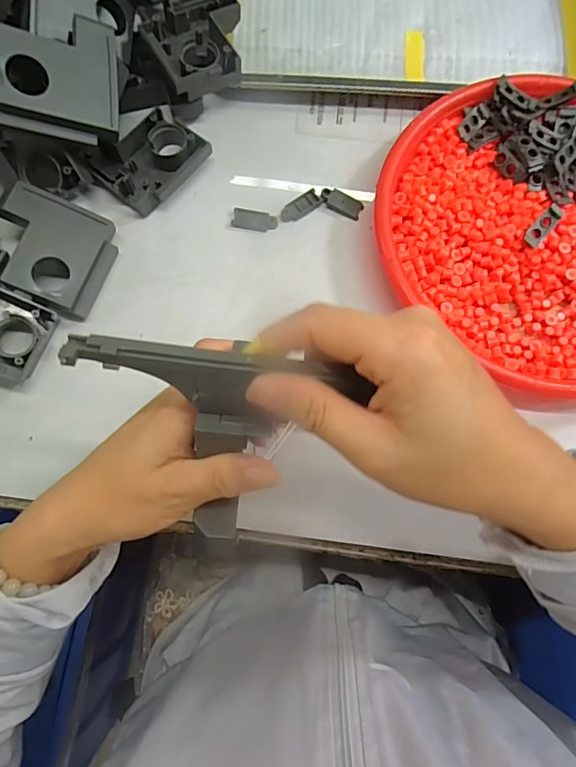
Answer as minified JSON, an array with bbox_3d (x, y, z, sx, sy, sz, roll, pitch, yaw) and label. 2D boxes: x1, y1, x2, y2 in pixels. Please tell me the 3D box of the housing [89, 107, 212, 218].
[{"bbox_3d":[-0.107,-0.174,0.352,0.056,0.020,0.077,39,80,7],"label":"housing"}]

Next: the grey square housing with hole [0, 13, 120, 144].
[{"bbox_3d":[-0.151,-0.210,0.296,0.073,0.012,0.071,0,95,-28],"label":"grey square housing with hole"}]

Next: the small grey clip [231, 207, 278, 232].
[{"bbox_3d":[-0.026,-0.130,0.352,0.036,0.004,0.017,12,78,2],"label":"small grey clip"}]

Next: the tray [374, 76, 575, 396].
[{"bbox_3d":[0.193,-0.119,0.337,0.241,0.032,0.227,0,78,0],"label":"tray"}]

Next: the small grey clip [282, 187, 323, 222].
[{"bbox_3d":[0.010,-0.141,0.355,0.035,0.004,0.014,-35,80,-7],"label":"small grey clip"}]

